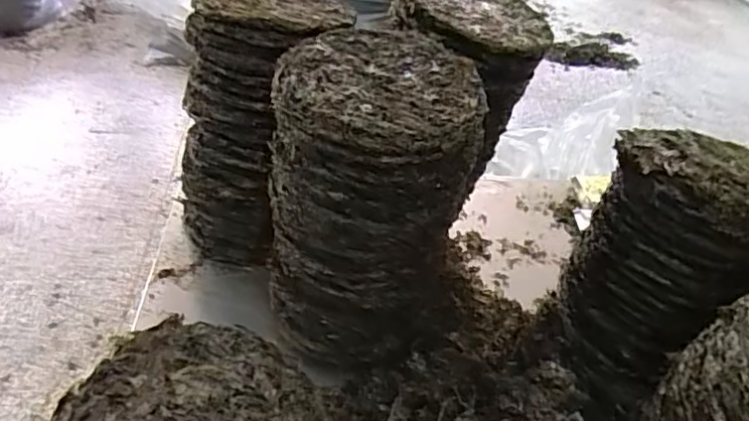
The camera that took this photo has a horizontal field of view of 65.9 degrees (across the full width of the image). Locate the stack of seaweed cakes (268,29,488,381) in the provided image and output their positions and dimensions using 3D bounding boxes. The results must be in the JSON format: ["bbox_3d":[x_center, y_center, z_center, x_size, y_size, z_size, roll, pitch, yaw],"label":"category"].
[{"bbox_3d":[-0.005,0.002,0.660,0.197,0.339,0.195,18,40,13],"label":"stack of seaweed cakes"}]

